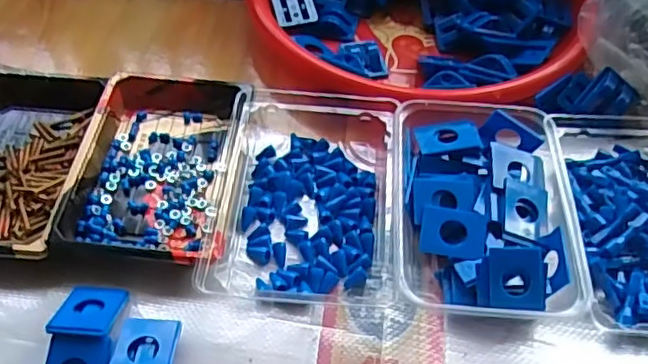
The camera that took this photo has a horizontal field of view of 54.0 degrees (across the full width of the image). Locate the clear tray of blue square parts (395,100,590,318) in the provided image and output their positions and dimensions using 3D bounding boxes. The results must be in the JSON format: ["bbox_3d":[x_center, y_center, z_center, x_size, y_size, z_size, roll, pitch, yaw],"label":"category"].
[{"bbox_3d":[0.102,0.016,0.420,0.107,0.036,0.156,2,51,1],"label":"clear tray of blue square parts"}]

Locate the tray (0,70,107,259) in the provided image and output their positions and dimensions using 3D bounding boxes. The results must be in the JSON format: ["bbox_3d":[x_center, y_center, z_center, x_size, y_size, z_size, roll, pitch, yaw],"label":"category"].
[{"bbox_3d":[-0.224,-0.019,0.451,0.108,0.022,0.165,4,51,2],"label":"tray"}]

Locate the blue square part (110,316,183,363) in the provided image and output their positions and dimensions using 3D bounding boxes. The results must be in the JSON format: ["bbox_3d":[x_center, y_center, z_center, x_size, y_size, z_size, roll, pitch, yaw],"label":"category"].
[{"bbox_3d":[-0.101,0.099,0.364,0.033,0.017,0.046,8,51,6],"label":"blue square part"}]

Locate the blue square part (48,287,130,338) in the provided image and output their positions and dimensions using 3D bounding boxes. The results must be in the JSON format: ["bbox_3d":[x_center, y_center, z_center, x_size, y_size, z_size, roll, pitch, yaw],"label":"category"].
[{"bbox_3d":[-0.137,0.075,0.374,0.034,0.004,0.043,7,27,0],"label":"blue square part"}]

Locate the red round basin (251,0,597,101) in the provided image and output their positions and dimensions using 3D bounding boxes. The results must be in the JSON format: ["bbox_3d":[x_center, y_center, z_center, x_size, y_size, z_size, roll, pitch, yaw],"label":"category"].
[{"bbox_3d":[0.081,-0.173,0.563,0.289,0.053,0.281,13,51,9],"label":"red round basin"}]

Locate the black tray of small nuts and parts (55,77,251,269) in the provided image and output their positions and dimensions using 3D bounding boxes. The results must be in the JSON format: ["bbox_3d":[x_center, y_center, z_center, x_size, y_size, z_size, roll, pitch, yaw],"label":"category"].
[{"bbox_3d":[-0.114,-0.014,0.448,0.107,0.028,0.161,4,51,2],"label":"black tray of small nuts and parts"}]

